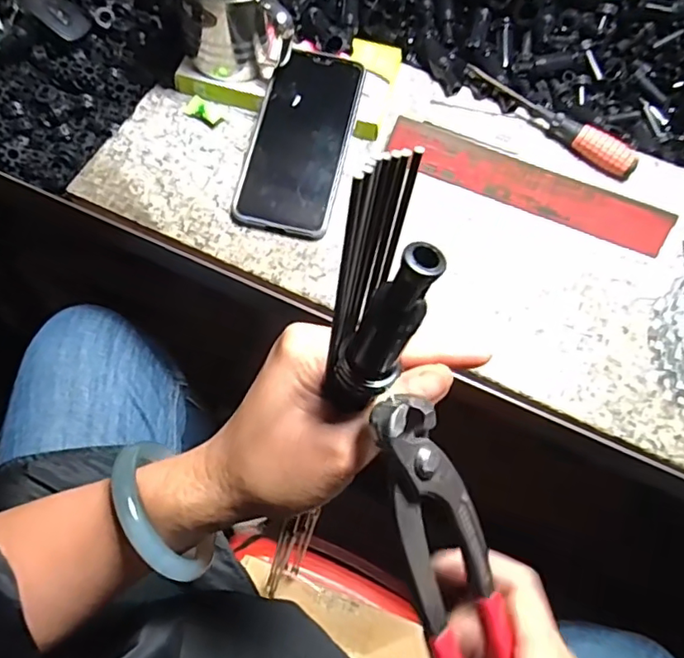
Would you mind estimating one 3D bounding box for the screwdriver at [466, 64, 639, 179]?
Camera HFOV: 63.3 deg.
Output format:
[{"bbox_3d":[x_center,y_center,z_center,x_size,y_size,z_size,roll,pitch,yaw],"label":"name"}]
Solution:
[{"bbox_3d":[0.178,-0.182,0.478,0.164,0.021,0.018,38,70,12],"label":"screwdriver"}]

